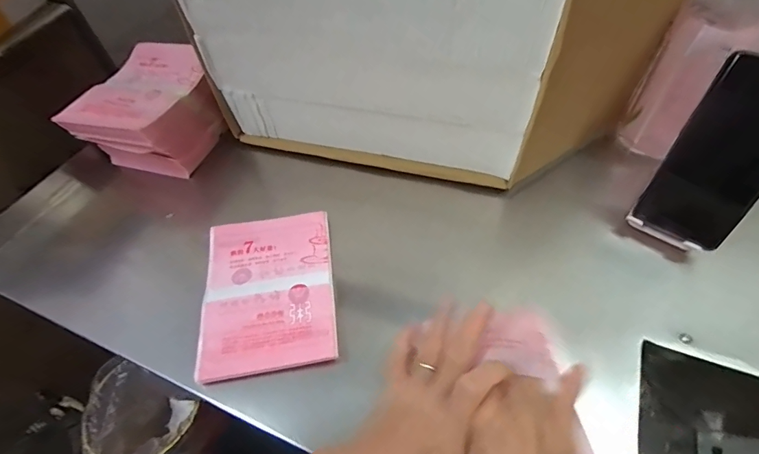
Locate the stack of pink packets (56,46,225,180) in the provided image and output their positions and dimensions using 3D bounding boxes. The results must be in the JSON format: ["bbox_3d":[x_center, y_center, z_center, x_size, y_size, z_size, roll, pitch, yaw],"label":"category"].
[{"bbox_3d":[-0.285,-0.148,0.520,0.132,0.091,0.164,17,58,17],"label":"stack of pink packets"}]

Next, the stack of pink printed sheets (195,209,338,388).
[{"bbox_3d":[-0.109,0.060,0.390,0.122,0.014,0.162,-9,54,-1],"label":"stack of pink printed sheets"}]

